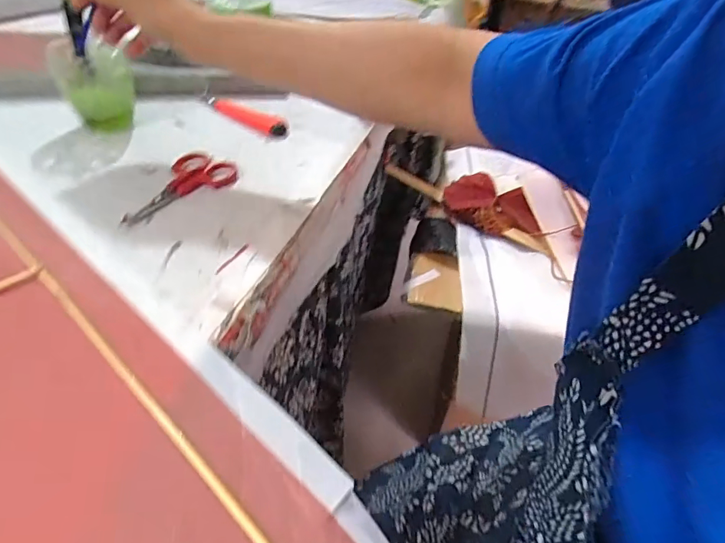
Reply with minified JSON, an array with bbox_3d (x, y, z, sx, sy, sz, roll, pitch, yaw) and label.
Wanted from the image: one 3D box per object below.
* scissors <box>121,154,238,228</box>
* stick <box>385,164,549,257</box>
[{"bbox_3d":[-0.180,-0.083,0.445,0.060,0.013,0.121,34,50,27],"label":"scissors"},{"bbox_3d":[0.186,-0.127,0.815,0.305,0.033,0.120,27,47,22],"label":"stick"}]

